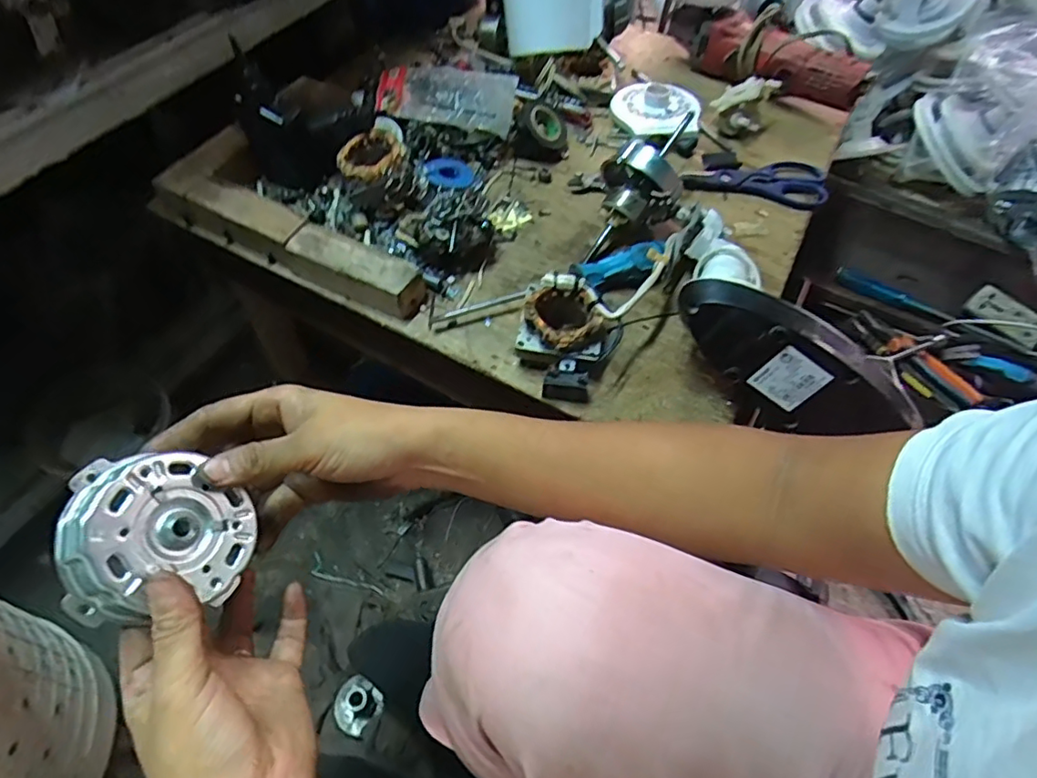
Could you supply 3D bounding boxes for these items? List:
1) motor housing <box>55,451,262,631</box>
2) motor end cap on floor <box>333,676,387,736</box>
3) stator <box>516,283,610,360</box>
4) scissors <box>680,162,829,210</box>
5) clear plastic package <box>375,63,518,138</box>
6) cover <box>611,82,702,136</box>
[{"bbox_3d":[-0.180,0.072,0.286,0.083,0.027,0.075,13,65,-47],"label":"motor housing"},{"bbox_3d":[-0.174,0.337,0.610,0.049,0.033,0.053,38,62,19],"label":"motor end cap on floor"},{"bbox_3d":[0.038,-0.051,0.500,0.075,0.051,0.067,11,57,3],"label":"stator"},{"bbox_3d":[0.273,-0.246,0.667,0.166,0.015,0.064,8,57,1],"label":"scissors"},{"bbox_3d":[-0.081,-0.334,0.645,0.150,0.024,0.102,7,60,0],"label":"clear plastic package"},{"bbox_3d":[0.163,-0.346,0.700,0.109,0.033,0.095,34,61,16],"label":"cover"}]

